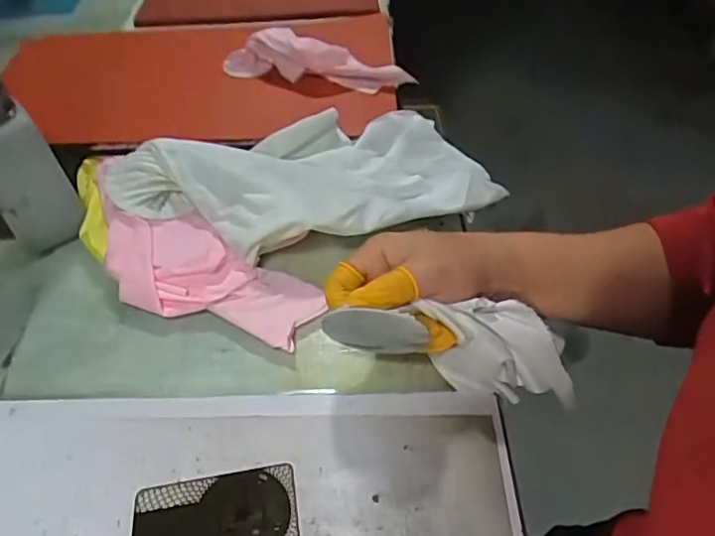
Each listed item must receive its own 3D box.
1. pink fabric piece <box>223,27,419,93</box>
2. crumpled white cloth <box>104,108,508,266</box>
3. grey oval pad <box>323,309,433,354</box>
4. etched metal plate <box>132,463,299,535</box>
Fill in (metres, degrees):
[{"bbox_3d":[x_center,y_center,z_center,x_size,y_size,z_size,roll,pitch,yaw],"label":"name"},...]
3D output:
[{"bbox_3d":[-0.041,-0.191,0.520,0.178,0.046,0.034,9,49,12],"label":"pink fabric piece"},{"bbox_3d":[-0.034,-0.064,0.442,0.304,0.052,0.124,-11,48,-6],"label":"crumpled white cloth"},{"bbox_3d":[0.007,0.036,0.329,0.059,0.055,0.007,-23,45,45],"label":"grey oval pad"},{"bbox_3d":[-0.076,0.134,0.299,0.085,0.004,0.049,-9,48,-4],"label":"etched metal plate"}]

